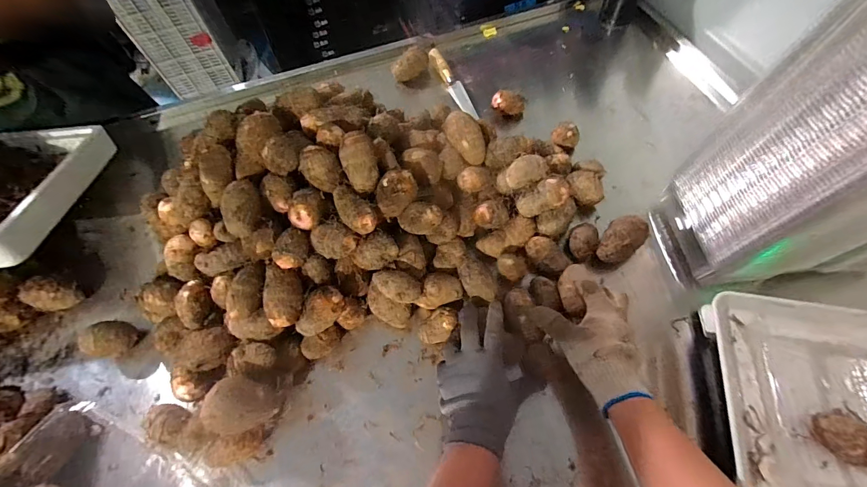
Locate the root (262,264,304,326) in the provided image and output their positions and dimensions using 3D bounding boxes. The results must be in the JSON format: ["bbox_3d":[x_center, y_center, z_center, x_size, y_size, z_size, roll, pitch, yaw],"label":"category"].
[{"bbox_3d":[-0.184,0.066,0.456,0.044,0.041,0.074,-11,62,-3],"label":"root"}]

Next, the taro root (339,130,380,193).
[{"bbox_3d":[-0.095,-0.103,0.477,0.043,0.042,0.078,-18,101,-11],"label":"taro root"}]

